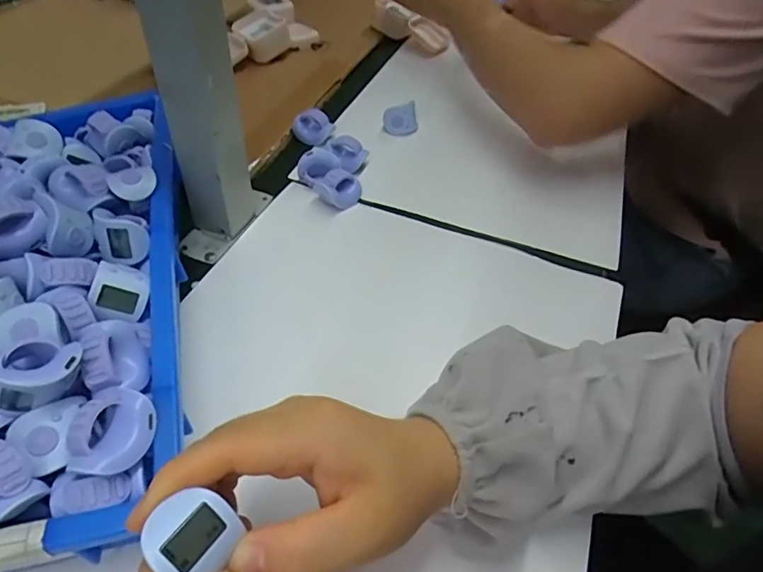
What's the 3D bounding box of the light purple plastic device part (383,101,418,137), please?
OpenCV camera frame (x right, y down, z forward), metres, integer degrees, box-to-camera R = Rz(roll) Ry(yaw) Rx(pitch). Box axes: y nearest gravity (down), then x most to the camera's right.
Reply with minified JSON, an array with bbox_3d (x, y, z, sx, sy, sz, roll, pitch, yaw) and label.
[{"bbox_3d":[0.022,-0.184,0.579,0.035,0.036,0.028,-6,47,-9],"label":"light purple plastic device part"}]

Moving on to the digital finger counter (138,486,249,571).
[{"bbox_3d":[-0.068,0.090,0.189,0.028,0.015,0.029,46,49,-5],"label":"digital finger counter"}]

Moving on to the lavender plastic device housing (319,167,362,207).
[{"bbox_3d":[-0.035,-0.090,0.480,0.028,0.024,0.034,28,51,21],"label":"lavender plastic device housing"}]

